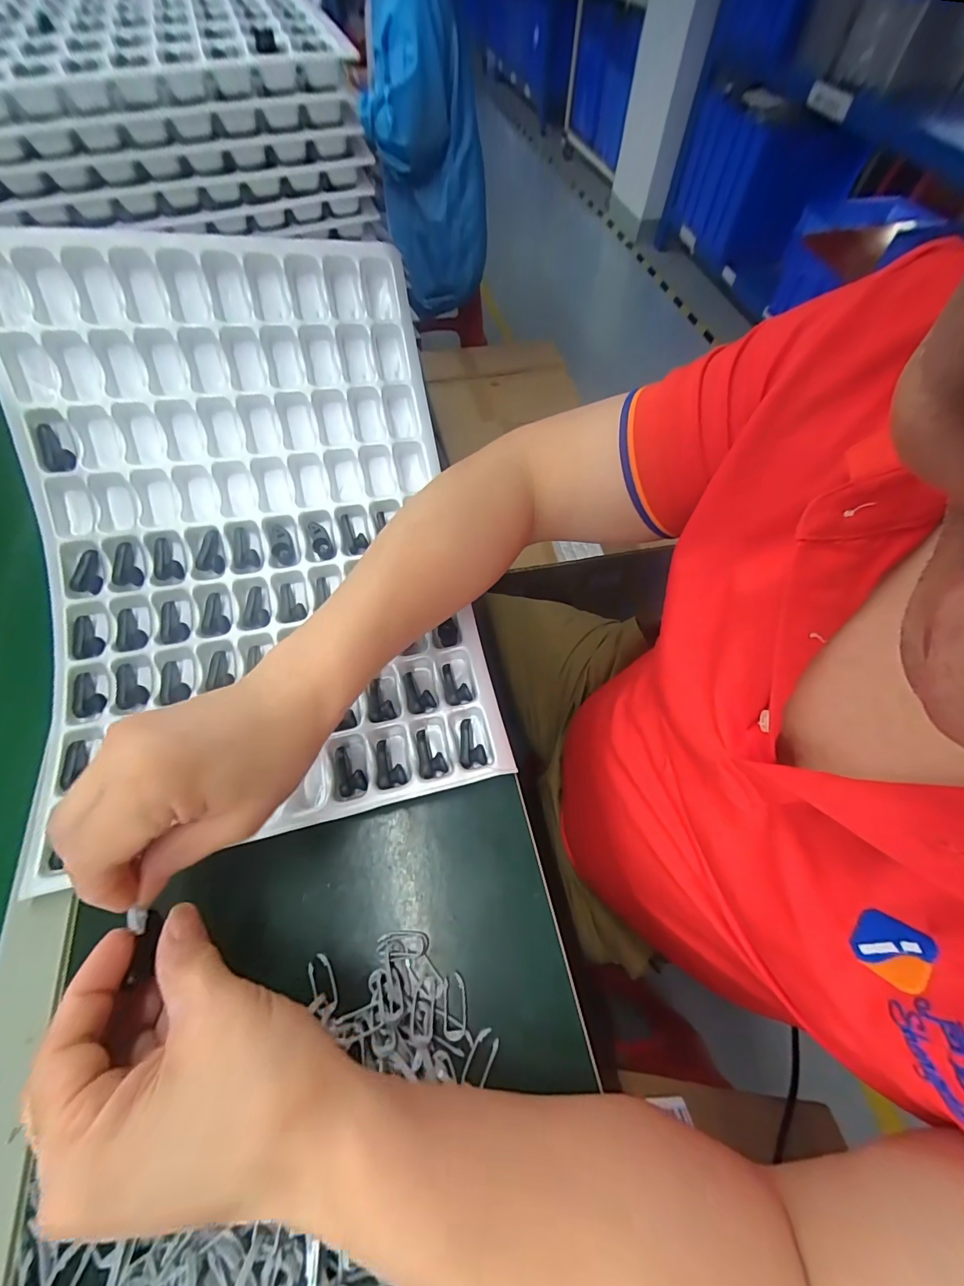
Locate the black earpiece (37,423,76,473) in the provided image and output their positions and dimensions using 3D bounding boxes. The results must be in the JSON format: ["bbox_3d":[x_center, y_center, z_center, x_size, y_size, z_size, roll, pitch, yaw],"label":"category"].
[{"bbox_3d":[-0.342,-0.155,0.353,0.017,0.036,0.011,-19,17,-12],"label":"black earpiece"}]

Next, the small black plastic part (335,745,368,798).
[{"bbox_3d":[-0.094,0.091,0.319,0.018,0.008,0.035,-11,62,-7],"label":"small black plastic part"}]

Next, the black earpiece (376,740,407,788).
[{"bbox_3d":[-0.067,0.087,0.321,0.020,0.005,0.035,-8,61,-5],"label":"black earpiece"}]

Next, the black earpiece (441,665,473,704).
[{"bbox_3d":[-0.021,0.032,0.352,0.019,0.008,0.033,-15,62,-9],"label":"black earpiece"}]

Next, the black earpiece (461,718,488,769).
[{"bbox_3d":[-0.007,0.075,0.330,0.019,0.007,0.035,-1,61,-2],"label":"black earpiece"}]

